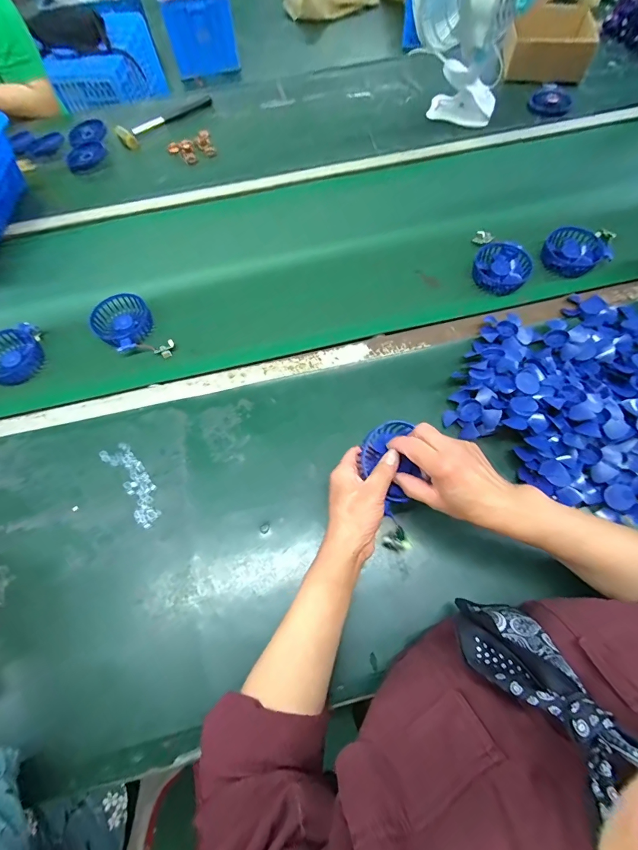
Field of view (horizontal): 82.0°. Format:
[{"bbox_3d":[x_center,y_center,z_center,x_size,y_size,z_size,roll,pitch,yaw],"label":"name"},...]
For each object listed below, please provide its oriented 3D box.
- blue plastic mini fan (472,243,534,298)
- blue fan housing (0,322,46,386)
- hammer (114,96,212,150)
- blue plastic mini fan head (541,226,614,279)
[{"bbox_3d":[0.304,-0.261,0.615,0.091,0.038,0.086,0,65,1],"label":"blue plastic mini fan"},{"bbox_3d":[-0.468,-0.107,0.562,0.096,0.029,0.081,-39,70,-16],"label":"blue fan housing"},{"bbox_3d":[-0.349,-0.703,0.838,0.054,0.021,0.247,38,71,17],"label":"hammer"},{"bbox_3d":[0.424,-0.287,0.621,0.093,0.036,0.094,28,68,13],"label":"blue plastic mini fan head"}]

